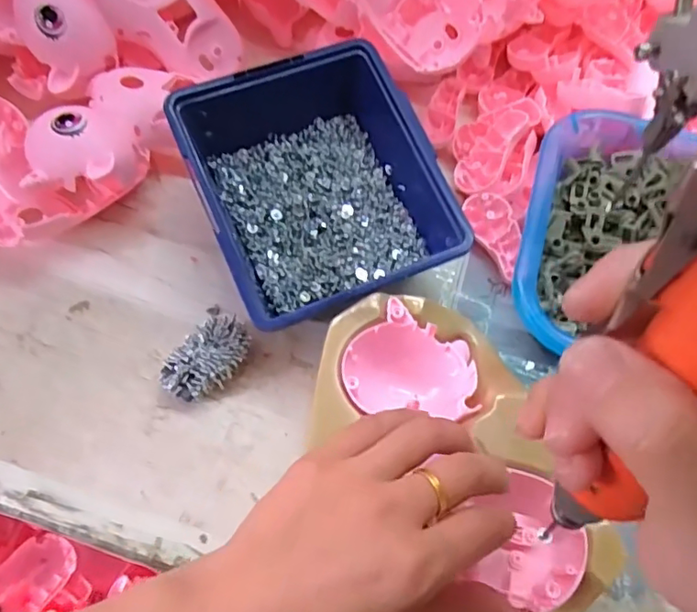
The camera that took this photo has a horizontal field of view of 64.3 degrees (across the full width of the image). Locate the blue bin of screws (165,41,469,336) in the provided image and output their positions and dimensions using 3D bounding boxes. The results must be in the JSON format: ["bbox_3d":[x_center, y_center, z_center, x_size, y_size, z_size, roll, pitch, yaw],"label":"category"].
[{"bbox_3d":[-0.018,-0.073,0.355,0.144,0.067,0.160,-21,69,-12],"label":"blue bin of screws"}]

